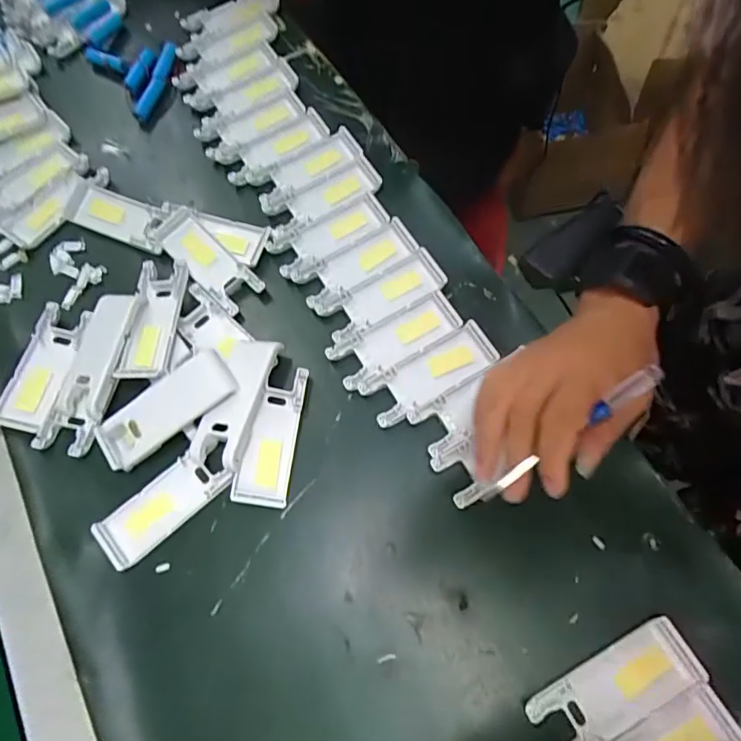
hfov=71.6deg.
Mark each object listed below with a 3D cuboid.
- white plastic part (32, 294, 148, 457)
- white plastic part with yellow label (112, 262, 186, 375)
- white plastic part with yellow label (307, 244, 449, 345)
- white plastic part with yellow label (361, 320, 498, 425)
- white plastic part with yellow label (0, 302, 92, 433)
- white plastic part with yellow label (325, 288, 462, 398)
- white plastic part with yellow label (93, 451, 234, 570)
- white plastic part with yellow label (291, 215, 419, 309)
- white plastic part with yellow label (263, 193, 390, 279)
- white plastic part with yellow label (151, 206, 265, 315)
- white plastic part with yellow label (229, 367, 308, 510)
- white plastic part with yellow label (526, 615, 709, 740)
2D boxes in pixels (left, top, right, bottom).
[{"bbox_3d":[-0.220,0.000,0.406,0.044,0.018,0.130,11,69,7],"label":"white plastic part"},{"bbox_3d":[-0.175,-0.041,0.420,0.040,0.017,0.102,1,68,4],"label":"white plastic part with yellow label"},{"bbox_3d":[0.007,-0.065,0.425,0.105,0.008,0.048,-28,69,-8],"label":"white plastic part with yellow label"},{"bbox_3d":[0.044,0.000,0.396,0.102,0.015,0.041,-29,69,-8],"label":"white plastic part with yellow label"},{"bbox_3d":[-0.261,-0.003,0.411,0.038,0.013,0.103,8,68,6],"label":"white plastic part with yellow label"},{"bbox_3d":[0.023,-0.022,0.408,0.104,0.007,0.047,-27,69,-8],"label":"white plastic part with yellow label"},{"bbox_3d":[-0.150,0.097,0.374,0.094,0.012,0.039,-40,71,-12],"label":"white plastic part with yellow label"},{"bbox_3d":[-0.014,-0.094,0.440,0.103,0.015,0.040,-27,69,-8],"label":"white plastic part with yellow label"},{"bbox_3d":[-0.037,-0.120,0.451,0.103,0.006,0.044,-31,69,-9],"label":"white plastic part with yellow label"},{"bbox_3d":[-0.144,-0.099,0.444,0.038,0.017,0.117,-42,72,-13],"label":"white plastic part with yellow label"},{"bbox_3d":[-0.073,0.048,0.384,0.036,0.020,0.103,5,68,5],"label":"white plastic part with yellow label"},{"bbox_3d":[0.150,0.195,0.314,0.103,0.012,0.038,-29,69,-8],"label":"white plastic part with yellow label"}]

